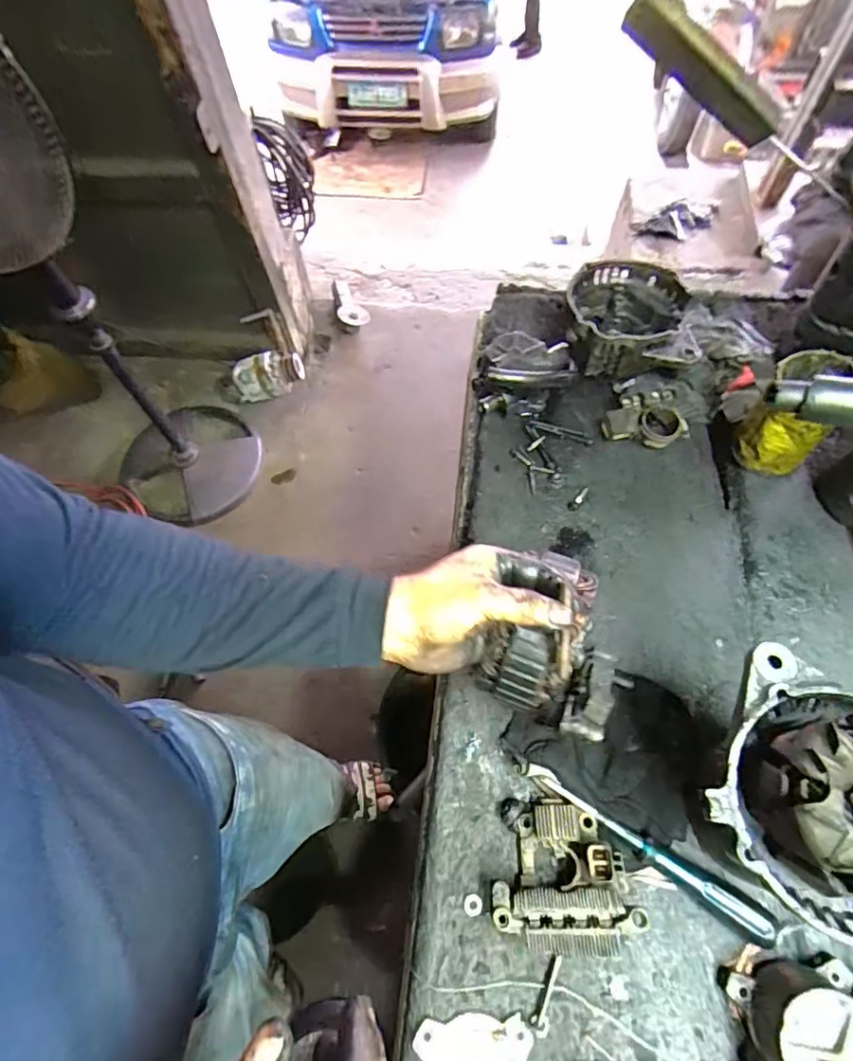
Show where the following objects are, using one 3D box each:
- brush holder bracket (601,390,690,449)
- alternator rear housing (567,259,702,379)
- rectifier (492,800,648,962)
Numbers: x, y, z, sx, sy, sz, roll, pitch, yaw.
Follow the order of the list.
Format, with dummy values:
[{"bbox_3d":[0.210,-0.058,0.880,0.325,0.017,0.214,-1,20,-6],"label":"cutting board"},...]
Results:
[{"bbox_3d":[0.250,-0.122,0.609,0.088,0.027,0.063,-12,67,-7],"label":"brush holder bracket"},{"bbox_3d":[0.237,-0.250,0.636,0.144,0.083,0.144,6,66,1],"label":"alternator rear housing"},{"bbox_3d":[0.106,0.273,0.411,0.108,0.038,0.109,-1,66,-3],"label":"rectifier"}]

